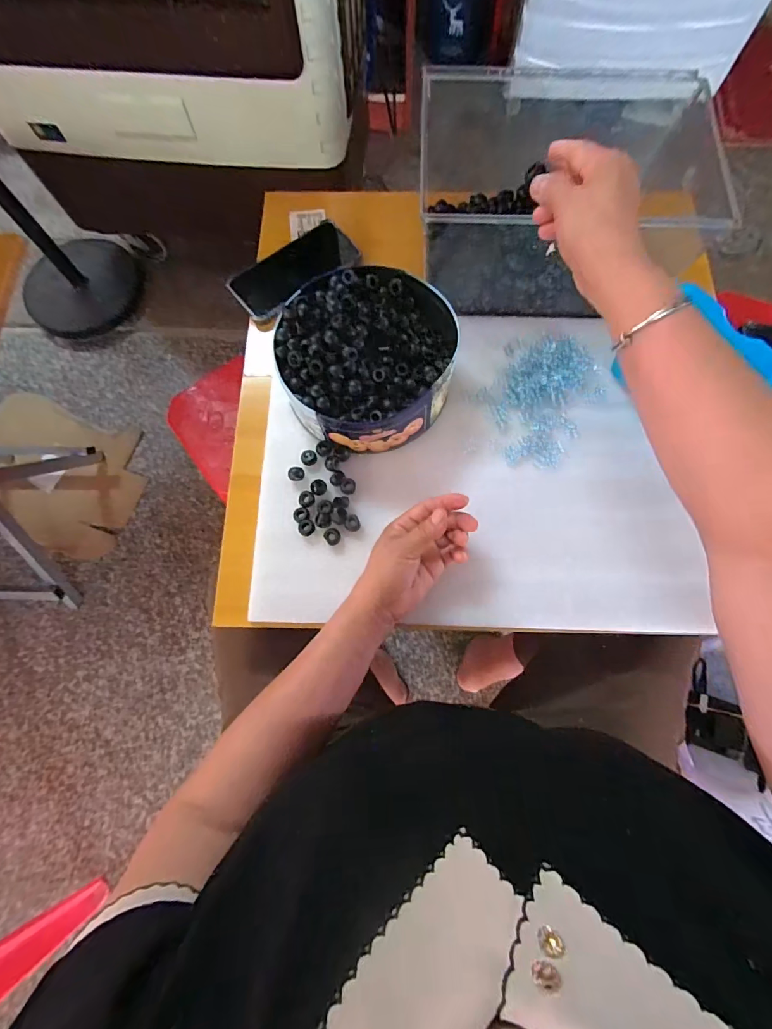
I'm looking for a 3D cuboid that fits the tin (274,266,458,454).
[{"bbox_3d":[-0.018,-0.172,0.463,0.179,0.081,0.195,0,74,0],"label":"tin"}]

